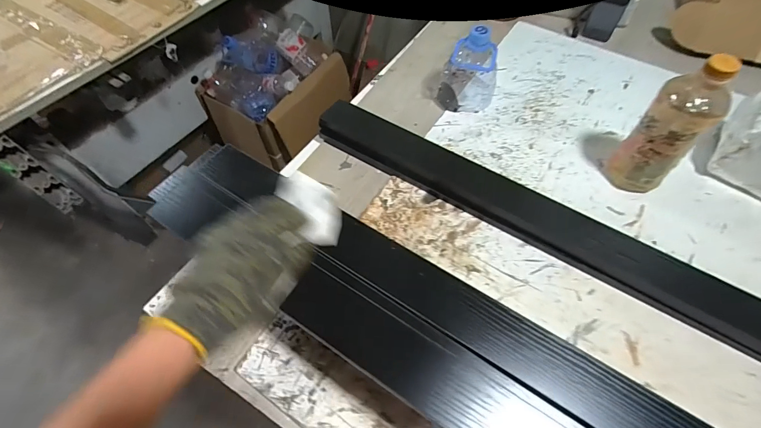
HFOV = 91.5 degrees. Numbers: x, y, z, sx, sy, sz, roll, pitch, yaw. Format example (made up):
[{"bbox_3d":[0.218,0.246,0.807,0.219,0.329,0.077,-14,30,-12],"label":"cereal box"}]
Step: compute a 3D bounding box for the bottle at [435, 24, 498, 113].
[{"bbox_3d":[0.148,-0.236,0.608,0.090,0.127,0.069,17,60,11],"label":"bottle"}]

